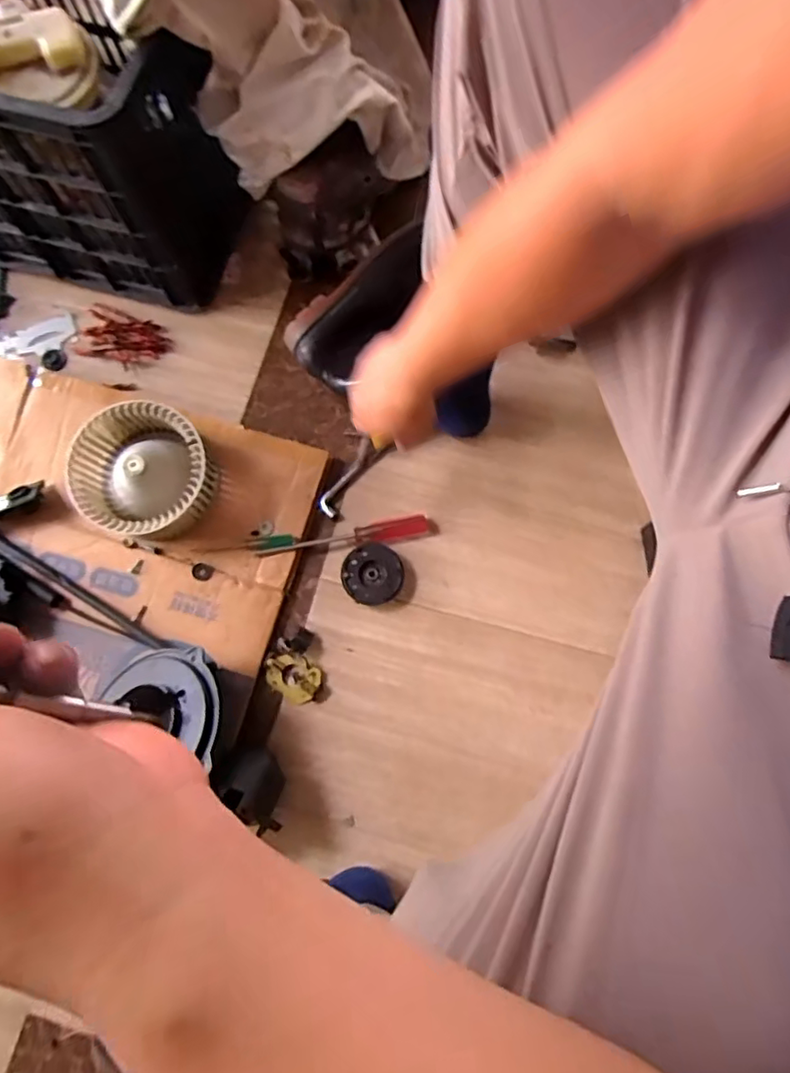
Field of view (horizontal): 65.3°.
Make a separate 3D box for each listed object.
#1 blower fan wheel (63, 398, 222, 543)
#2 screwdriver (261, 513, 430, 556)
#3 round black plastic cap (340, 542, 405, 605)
[{"bbox_3d":[-0.274,-0.068,0.681,0.137,0.077,0.133,0,76,1],"label":"blower fan wheel"},{"bbox_3d":[-0.057,0.002,0.713,0.197,0.020,0.026,-12,76,-2],"label":"screwdriver"},{"bbox_3d":[-0.026,0.042,0.700,0.068,0.024,0.067,0,76,1],"label":"round black plastic cap"}]

